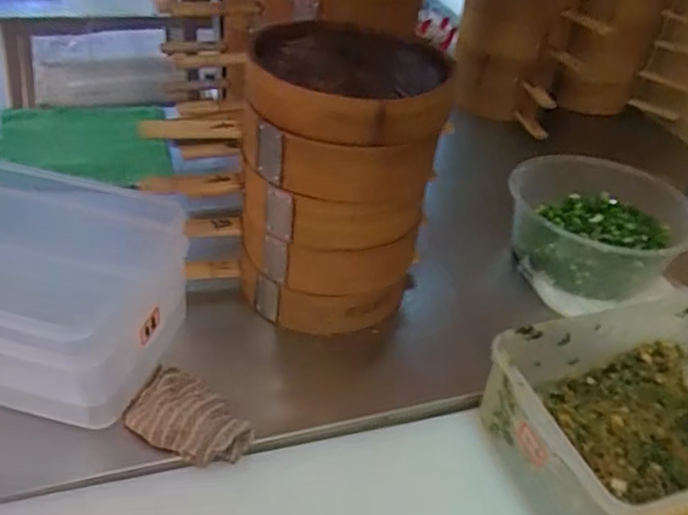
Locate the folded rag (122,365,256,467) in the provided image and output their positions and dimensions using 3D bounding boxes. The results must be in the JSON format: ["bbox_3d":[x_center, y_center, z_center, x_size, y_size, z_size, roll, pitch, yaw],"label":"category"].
[{"bbox_3d":[-0.144,0.144,0.533,0.113,0.035,0.067,28,43,24],"label":"folded rag"}]

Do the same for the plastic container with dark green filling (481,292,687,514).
[{"bbox_3d":[0.290,0.149,0.558,0.283,0.093,0.185,-8,41,-17],"label":"plastic container with dark green filling"}]

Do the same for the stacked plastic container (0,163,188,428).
[{"bbox_3d":[-0.313,0.027,0.564,0.281,0.146,0.188,13,39,7],"label":"stacked plastic container"}]

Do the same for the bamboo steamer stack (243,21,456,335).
[{"bbox_3d":[-0.008,-0.086,0.640,0.193,0.267,0.203,4,39,-3],"label":"bamboo steamer stack"}]

